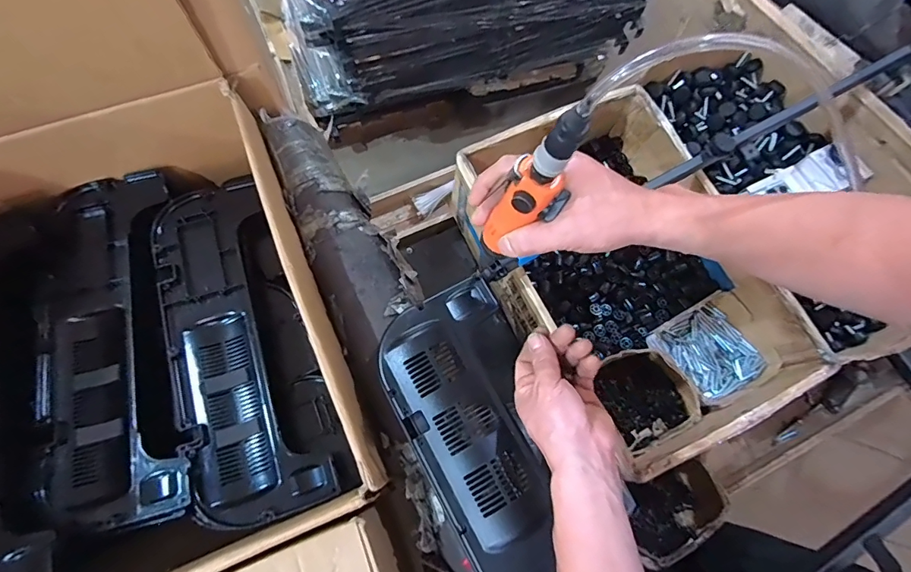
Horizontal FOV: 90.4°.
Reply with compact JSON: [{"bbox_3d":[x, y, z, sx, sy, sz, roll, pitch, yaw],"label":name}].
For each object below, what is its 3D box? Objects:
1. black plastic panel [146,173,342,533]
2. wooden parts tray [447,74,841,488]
[{"bbox_3d":[-0.313,0.072,0.629,0.159,0.036,0.486,-20,74,-8],"label":"black plastic panel"},{"bbox_3d":[0.265,-0.023,0.714,0.330,0.165,0.509,-26,75,-10],"label":"wooden parts tray"}]

